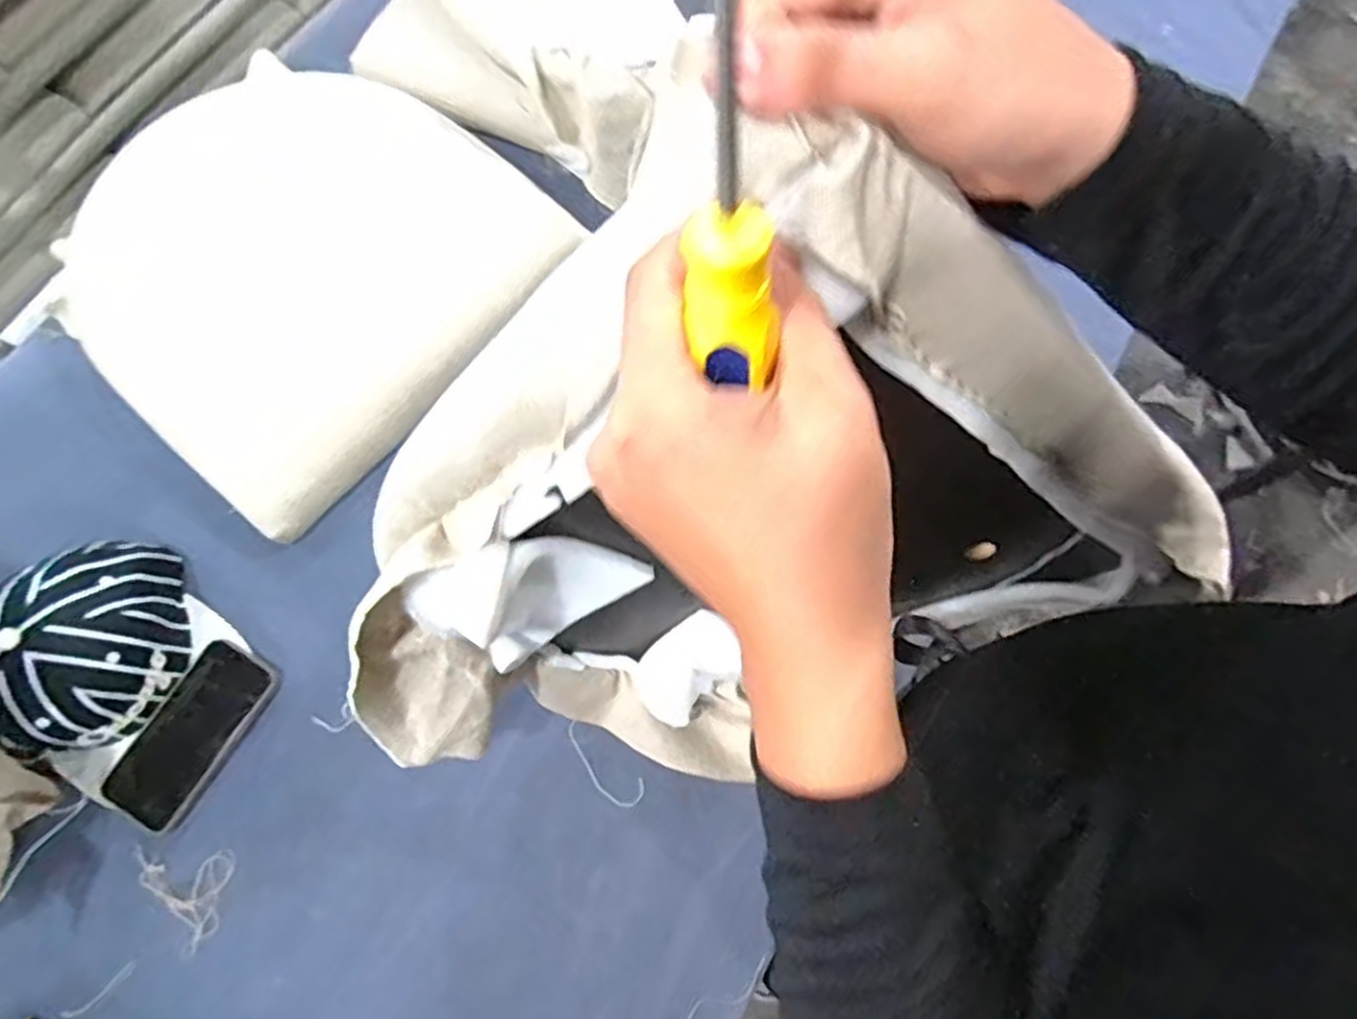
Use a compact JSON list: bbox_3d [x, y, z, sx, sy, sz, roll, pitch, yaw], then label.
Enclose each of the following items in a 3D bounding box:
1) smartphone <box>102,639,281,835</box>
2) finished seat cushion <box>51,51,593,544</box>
[{"bbox_3d":[-0.446,0.206,0.701,0.085,0.010,0.168,27,72,10],"label":"smartphone"},{"bbox_3d":[-0.427,-0.291,0.840,0.518,0.068,0.456,40,75,13],"label":"finished seat cushion"}]

